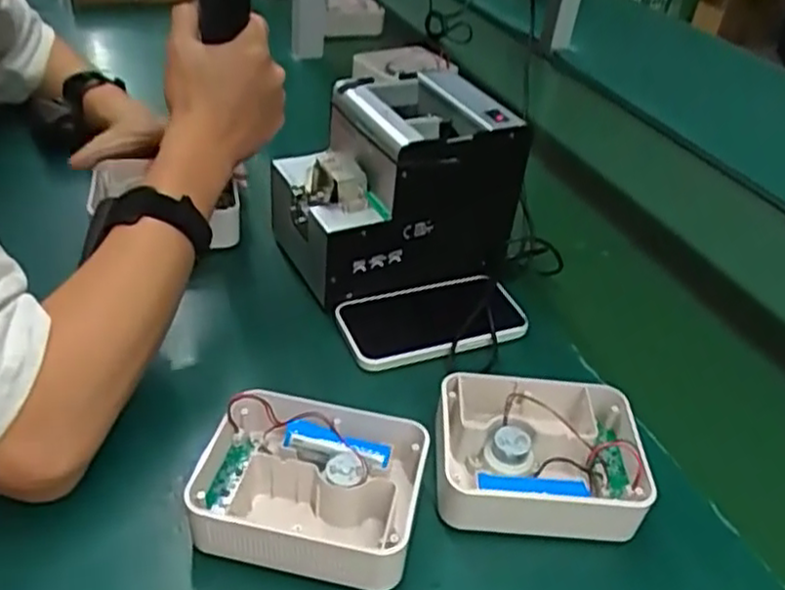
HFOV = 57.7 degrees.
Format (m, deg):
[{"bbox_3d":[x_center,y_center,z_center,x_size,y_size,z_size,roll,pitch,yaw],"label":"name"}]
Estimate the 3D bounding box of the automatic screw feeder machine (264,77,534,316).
[{"bbox_3d":[-0.006,-0.096,0.625,0.172,0.145,0.147,-14,42,-25],"label":"automatic screw feeder machine"}]

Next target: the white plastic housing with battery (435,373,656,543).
[{"bbox_3d":[0.093,0.102,0.459,0.128,0.041,0.098,7,37,0],"label":"white plastic housing with battery"}]

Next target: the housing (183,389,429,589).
[{"bbox_3d":[-0.051,0.115,0.429,0.132,0.046,0.100,12,37,6],"label":"housing"}]

